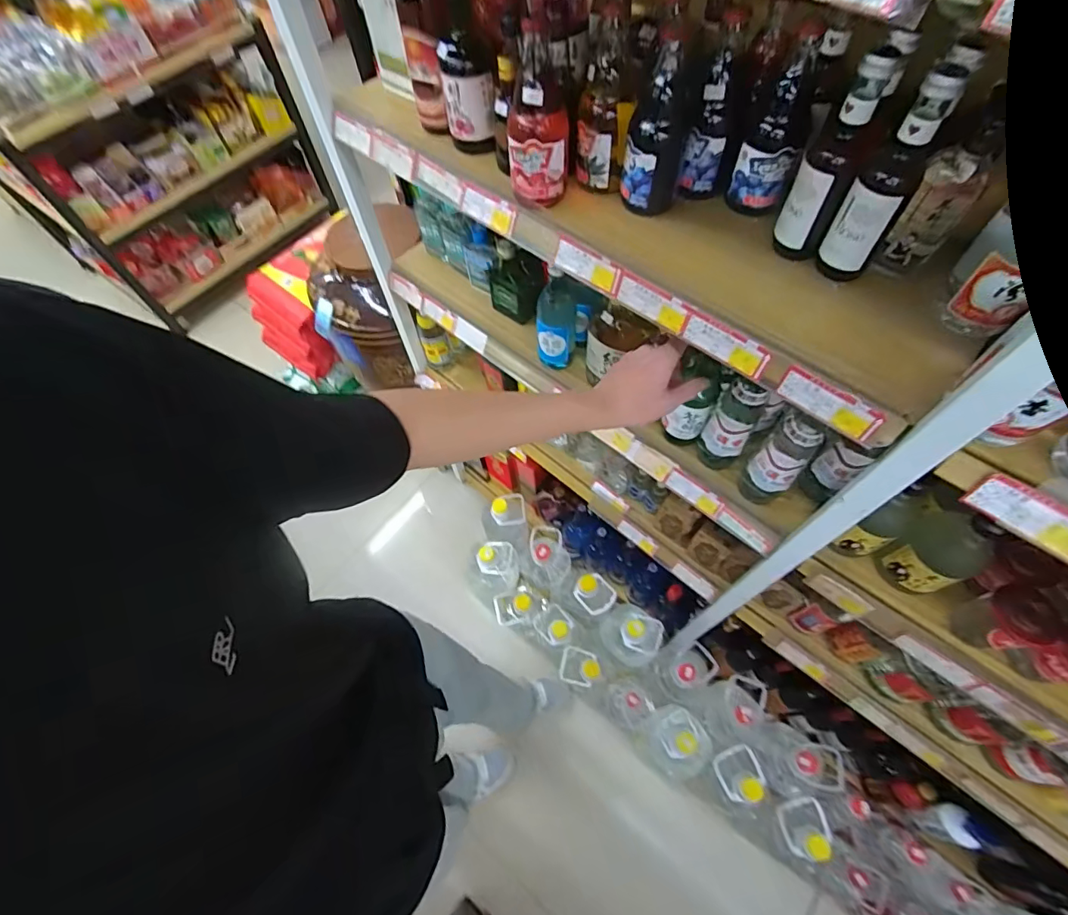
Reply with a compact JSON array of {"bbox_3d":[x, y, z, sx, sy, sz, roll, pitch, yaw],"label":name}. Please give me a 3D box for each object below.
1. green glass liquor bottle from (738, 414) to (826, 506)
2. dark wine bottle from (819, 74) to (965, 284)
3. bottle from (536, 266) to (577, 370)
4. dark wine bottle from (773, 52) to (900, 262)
[{"bbox_3d":[0.326,0.007,0.671,0.062,0.185,0.065,38,70,21],"label":"green glass liquor bottle"},{"bbox_3d":[0.326,-0.252,0.468,0.052,0.170,0.047,35,69,20],"label":"dark wine bottle"},{"bbox_3d":[0.033,-0.214,0.811,0.067,0.170,0.060,4,62,5],"label":"bottle"},{"bbox_3d":[0.286,-0.284,0.485,0.047,0.175,0.051,20,65,14],"label":"dark wine bottle"}]

